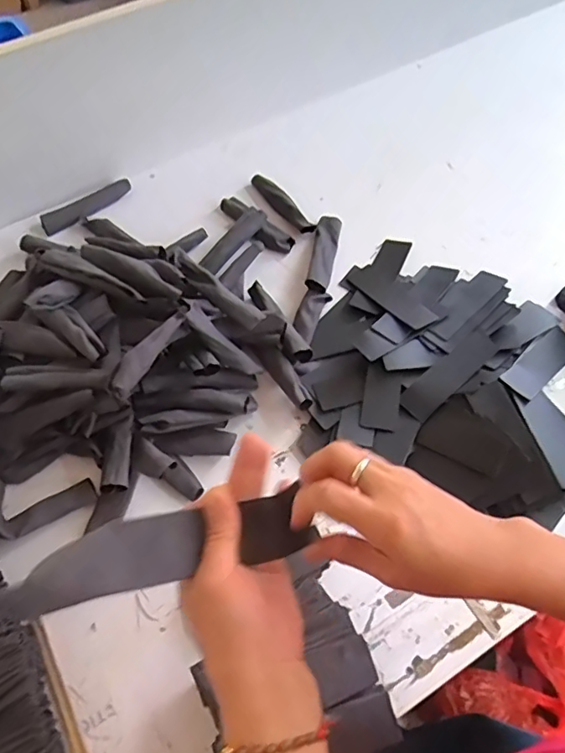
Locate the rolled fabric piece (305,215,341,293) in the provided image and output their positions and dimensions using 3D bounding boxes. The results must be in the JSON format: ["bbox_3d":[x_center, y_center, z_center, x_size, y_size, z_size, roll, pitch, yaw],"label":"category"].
[{"bbox_3d":[0.062,-0.192,0.833,0.038,0.030,0.146,10,63,5],"label":"rolled fabric piece"}]

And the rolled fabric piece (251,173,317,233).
[{"bbox_3d":[-0.006,-0.286,0.879,0.029,0.016,0.154,-33,67,-16],"label":"rolled fabric piece"}]

